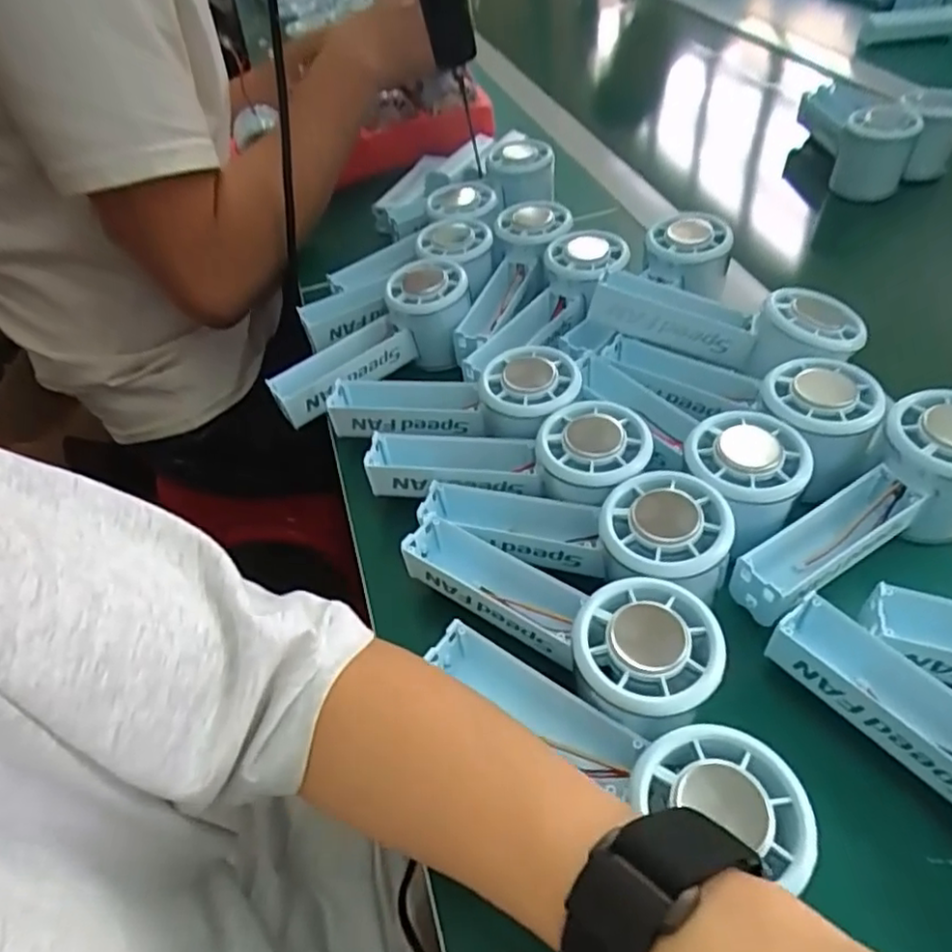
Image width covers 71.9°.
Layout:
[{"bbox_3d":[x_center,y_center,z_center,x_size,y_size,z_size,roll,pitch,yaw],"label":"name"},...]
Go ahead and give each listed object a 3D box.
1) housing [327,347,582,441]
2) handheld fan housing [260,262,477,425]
[{"bbox_3d":[-0.017,-0.043,0.389,0.152,0.029,0.055,-4,47,21],"label":"housing"},{"bbox_3d":[-0.067,-0.084,0.456,0.149,0.055,0.060,-34,53,-6],"label":"handheld fan housing"}]

